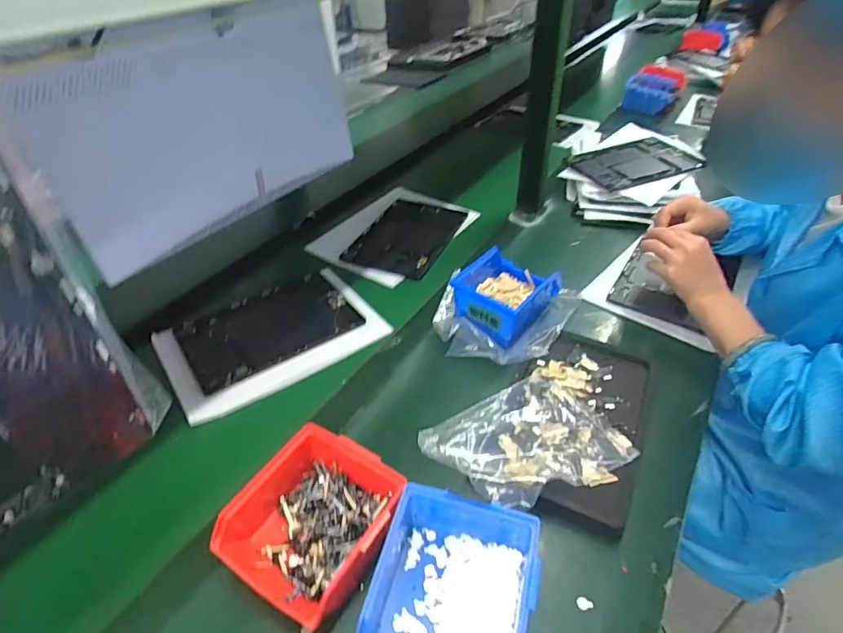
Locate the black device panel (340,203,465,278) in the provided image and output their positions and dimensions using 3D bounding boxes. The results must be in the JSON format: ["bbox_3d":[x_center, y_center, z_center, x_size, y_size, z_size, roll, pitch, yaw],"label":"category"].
[{"bbox_3d":[-0.023,-0.153,0.899,0.159,0.008,0.242,16,41,17],"label":"black device panel"}]

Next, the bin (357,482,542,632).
[{"bbox_3d":[0.031,0.223,0.407,0.123,0.060,0.137,10,41,13],"label":"bin"}]

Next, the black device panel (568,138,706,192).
[{"bbox_3d":[0.426,-0.310,0.984,0.216,0.008,0.149,-17,47,-3],"label":"black device panel"}]

